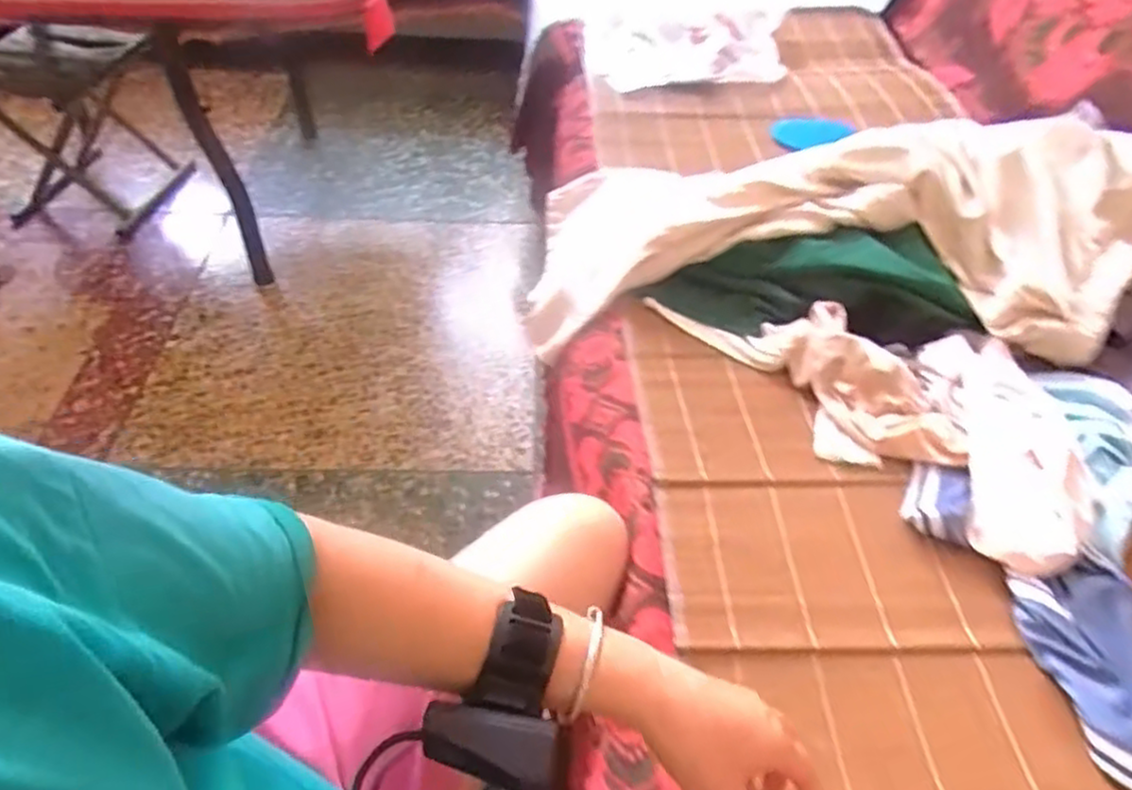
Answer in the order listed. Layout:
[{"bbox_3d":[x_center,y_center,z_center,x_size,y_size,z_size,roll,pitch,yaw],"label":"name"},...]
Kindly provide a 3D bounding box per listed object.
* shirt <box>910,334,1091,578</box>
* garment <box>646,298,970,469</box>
[{"bbox_3d":[0.412,0.041,0.660,0.114,0.056,0.264,2,48,1],"label":"shirt"},{"bbox_3d":[0.258,-0.037,0.732,0.150,0.048,0.324,-26,54,-22],"label":"garment"}]

